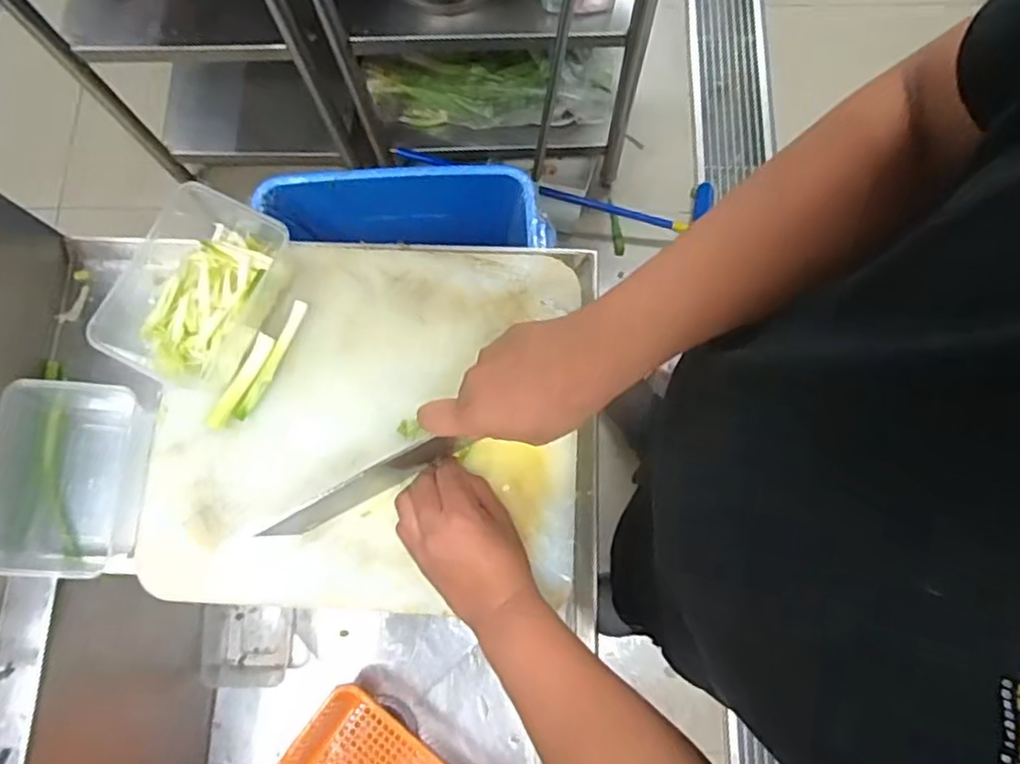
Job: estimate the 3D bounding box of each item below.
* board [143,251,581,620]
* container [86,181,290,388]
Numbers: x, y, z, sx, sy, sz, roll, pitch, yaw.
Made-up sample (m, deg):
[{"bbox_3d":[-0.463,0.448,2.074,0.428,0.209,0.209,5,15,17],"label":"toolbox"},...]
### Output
[{"bbox_3d":[-0.132,0.031,0.613,0.384,0.024,0.336,3,77,2],"label":"board"},{"bbox_3d":[-0.298,-0.086,0.618,0.130,0.055,0.179,20,78,5],"label":"container"}]

